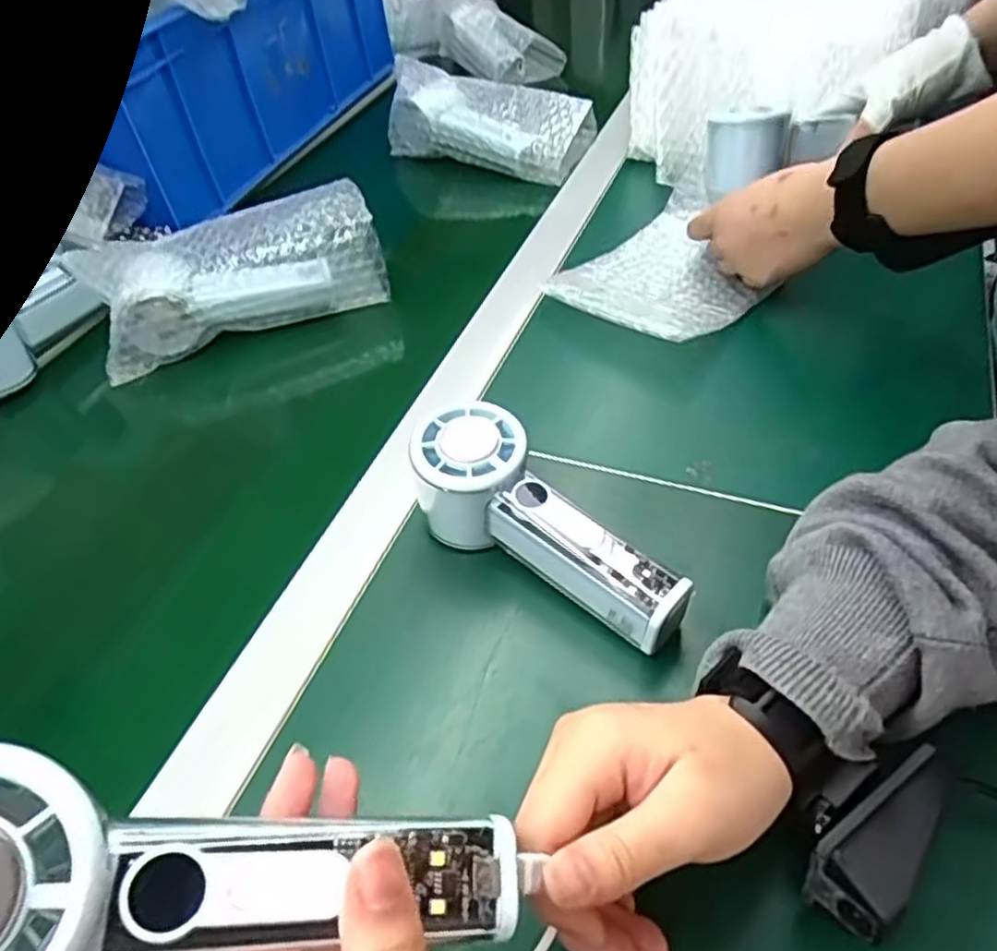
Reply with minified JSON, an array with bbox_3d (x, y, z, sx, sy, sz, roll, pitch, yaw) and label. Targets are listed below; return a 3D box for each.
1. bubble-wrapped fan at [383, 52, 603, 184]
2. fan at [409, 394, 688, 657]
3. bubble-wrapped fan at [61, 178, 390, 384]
[{"bbox_3d":[-0.009,-0.355,0.741,0.207,0.071,0.090,26,59,22],"label":"bubble-wrapped fan"},{"bbox_3d":[0.020,0.027,0.363,0.152,0.052,0.054,37,64,28],"label":"fan"},{"bbox_3d":[-0.195,-0.150,0.554,0.207,0.064,0.073,-20,54,-11],"label":"bubble-wrapped fan"}]

